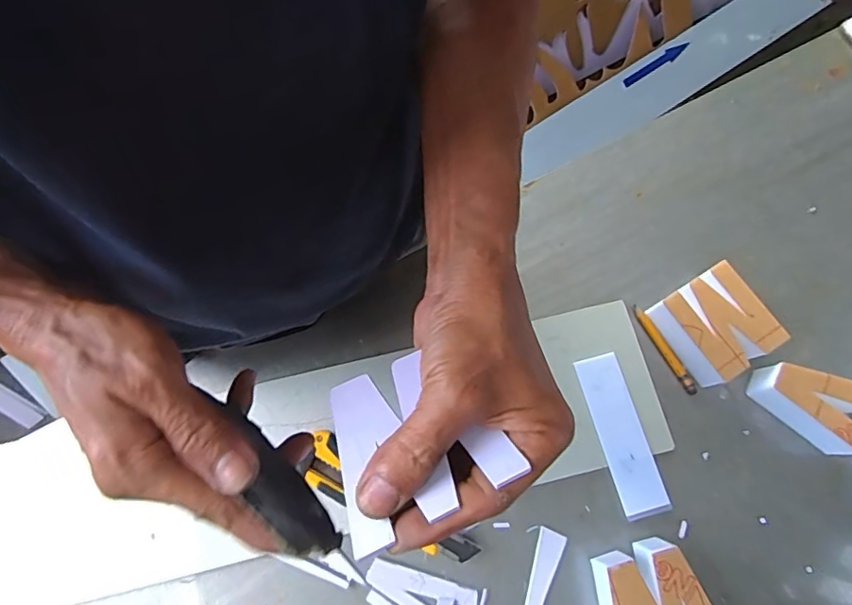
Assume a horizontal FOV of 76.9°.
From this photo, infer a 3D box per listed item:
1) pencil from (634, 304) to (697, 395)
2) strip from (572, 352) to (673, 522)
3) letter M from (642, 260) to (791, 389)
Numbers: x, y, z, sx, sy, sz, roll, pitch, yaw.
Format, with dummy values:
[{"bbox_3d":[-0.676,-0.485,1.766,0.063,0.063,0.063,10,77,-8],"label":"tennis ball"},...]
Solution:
[{"bbox_3d":[0.215,0.042,0.484,0.008,0.006,0.090,-28,77,-8],"label":"pencil"},{"bbox_3d":[0.169,0.113,0.464,0.040,0.004,0.136,-15,76,-5],"label":"strip"},{"bbox_3d":[0.251,0.020,0.471,0.072,0.044,0.081,-30,78,-8],"label":"letter M"}]

